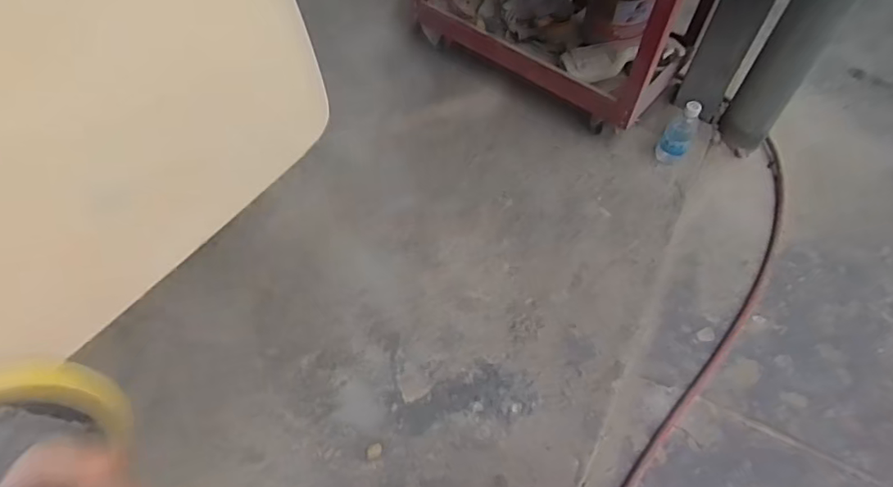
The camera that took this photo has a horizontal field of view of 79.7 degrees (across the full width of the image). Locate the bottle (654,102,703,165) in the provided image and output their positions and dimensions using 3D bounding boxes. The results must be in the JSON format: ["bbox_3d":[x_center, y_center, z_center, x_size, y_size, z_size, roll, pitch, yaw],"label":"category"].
[{"bbox_3d":[0.540,-0.259,1.228,0.070,0.143,0.075,33,61,16],"label":"bottle"}]

